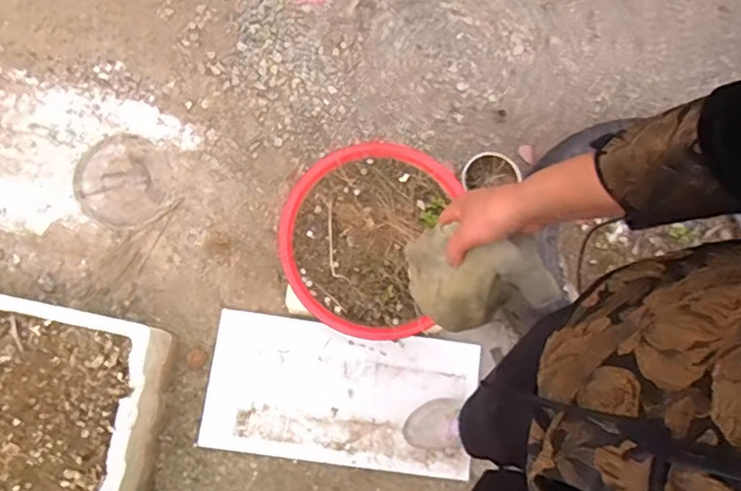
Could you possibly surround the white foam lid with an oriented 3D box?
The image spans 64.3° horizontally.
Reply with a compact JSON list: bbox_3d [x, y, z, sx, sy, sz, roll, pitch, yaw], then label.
[{"bbox_3d":[-0.059,0.328,1.311,0.592,0.023,0.295,9,77,-2],"label":"white foam lid"}]

